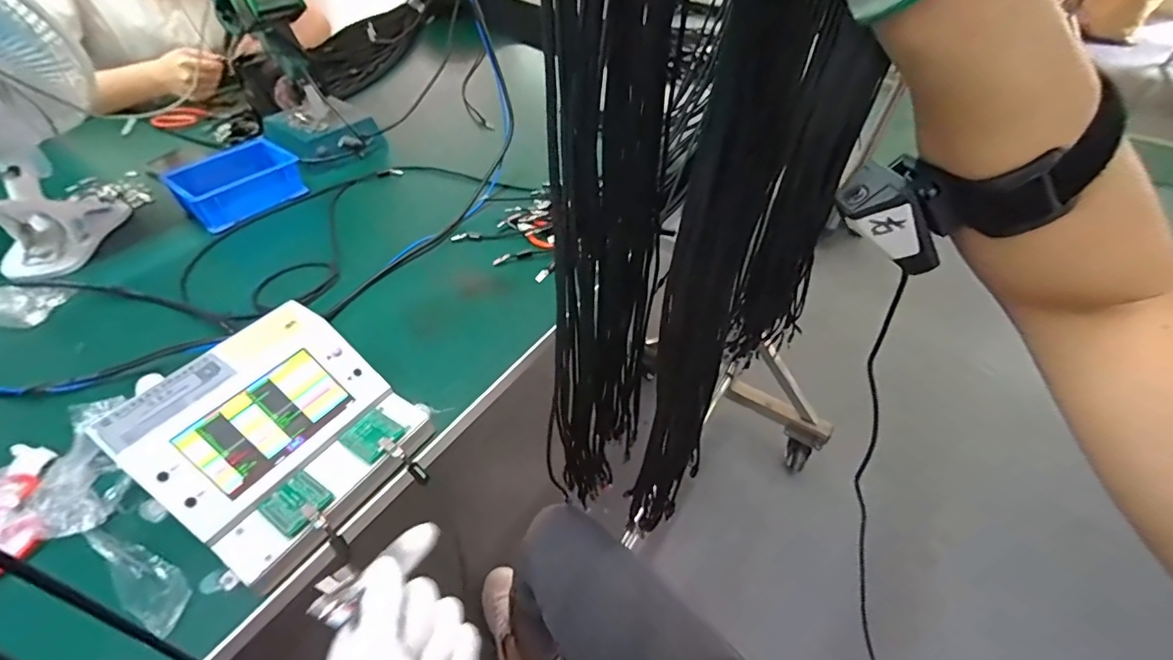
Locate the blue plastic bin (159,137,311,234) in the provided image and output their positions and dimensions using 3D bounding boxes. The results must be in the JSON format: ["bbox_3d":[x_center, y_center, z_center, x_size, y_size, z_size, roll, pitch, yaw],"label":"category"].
[{"bbox_3d":[-0.482,-0.199,0.703,0.094,0.059,0.147,28,52,22],"label":"blue plastic bin"}]

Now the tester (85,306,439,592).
[{"bbox_3d":[-0.245,0.084,0.413,0.174,0.079,0.167,26,51,20],"label":"tester"}]

